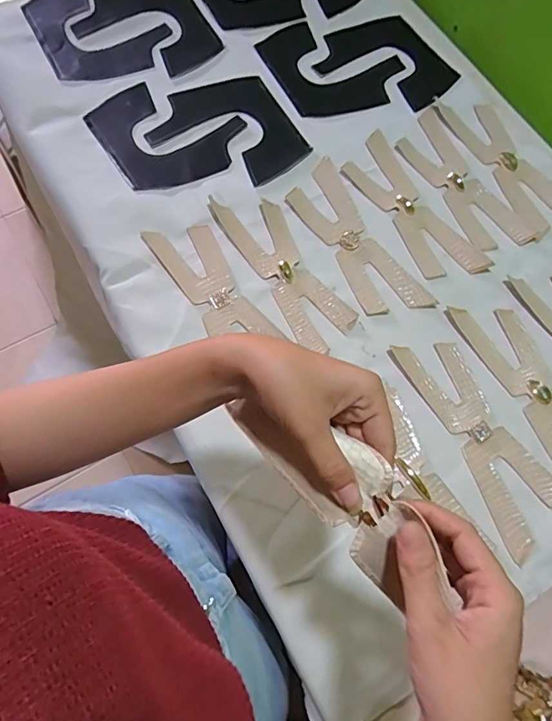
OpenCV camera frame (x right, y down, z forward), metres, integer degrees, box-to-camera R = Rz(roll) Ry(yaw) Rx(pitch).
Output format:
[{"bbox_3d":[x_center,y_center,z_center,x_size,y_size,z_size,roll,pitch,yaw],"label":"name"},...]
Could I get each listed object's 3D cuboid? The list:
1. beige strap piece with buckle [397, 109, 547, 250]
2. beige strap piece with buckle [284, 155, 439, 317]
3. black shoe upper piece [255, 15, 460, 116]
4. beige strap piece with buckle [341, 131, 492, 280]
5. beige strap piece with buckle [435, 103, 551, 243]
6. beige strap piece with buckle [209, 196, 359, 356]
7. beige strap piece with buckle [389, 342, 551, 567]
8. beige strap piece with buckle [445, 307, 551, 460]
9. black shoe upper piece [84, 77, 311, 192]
[{"bbox_3d":[0.239,-0.231,0.625,0.080,0.006,0.226,-29,74,-11],"label":"beige strap piece with buckle"},{"bbox_3d":[0.094,-0.146,0.585,0.077,0.004,0.232,-28,74,-11],"label":"beige strap piece with buckle"},{"bbox_3d":[0.117,-0.425,0.693,0.262,0.007,0.172,-5,71,-3],"label":"black shoe upper piece"},{"bbox_3d":[0.167,-0.192,0.604,0.079,0.004,0.231,-30,74,-12],"label":"beige strap piece with buckle"},{"bbox_3d":[0.308,-0.266,0.642,0.075,0.008,0.226,-24,73,-10],"label":"beige strap piece with buckle"},{"bbox_3d":[0.010,-0.114,0.568,0.071,0.008,0.215,-30,74,-12],"label":"beige strap piece with buckle"},{"bbox_3d":[0.220,0.077,0.511,0.081,0.004,0.237,-24,73,-10],"label":"beige strap piece with buckle"},{"bbox_3d":[0.287,0.032,0.531,0.070,0.005,0.240,-26,73,-10],"label":"beige strap piece with buckle"},{"bbox_3d":[-0.102,-0.304,0.636,0.267,0.006,0.172,-4,71,-3],"label":"black shoe upper piece"}]

